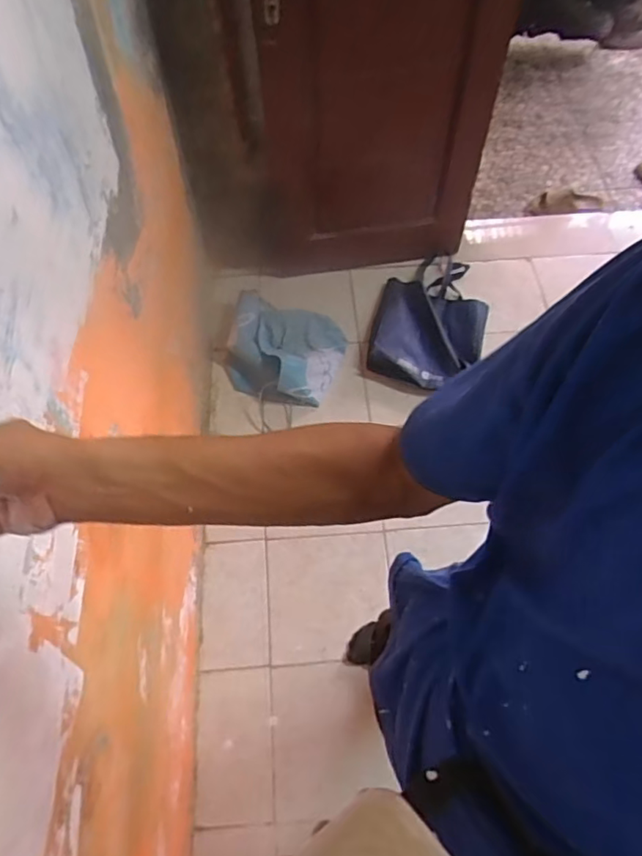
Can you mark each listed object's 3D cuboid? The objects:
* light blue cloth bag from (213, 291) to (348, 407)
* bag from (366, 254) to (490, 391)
[{"bbox_3d":[-0.123,-0.239,1.658,0.363,0.101,0.326,16,63,9],"label":"light blue cloth bag"},{"bbox_3d":[0.332,-0.334,1.714,0.308,0.067,0.473,14,63,8],"label":"bag"}]

